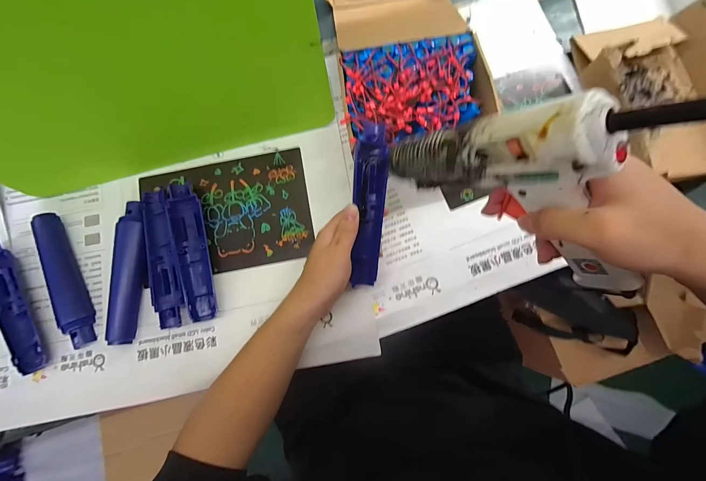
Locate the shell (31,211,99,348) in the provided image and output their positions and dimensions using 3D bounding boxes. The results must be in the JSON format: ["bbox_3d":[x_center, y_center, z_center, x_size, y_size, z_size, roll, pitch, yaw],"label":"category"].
[{"bbox_3d":[-0.339,0.044,0.366,0.030,0.014,0.163,-28,81,-3],"label":"shell"}]

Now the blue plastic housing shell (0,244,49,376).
[{"bbox_3d":[-0.404,0.078,0.370,0.038,0.016,0.162,-30,81,-3],"label":"blue plastic housing shell"}]

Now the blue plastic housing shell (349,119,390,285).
[{"bbox_3d":[0.018,-0.036,0.337,0.034,0.017,0.166,3,96,2],"label":"blue plastic housing shell"}]

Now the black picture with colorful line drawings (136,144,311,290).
[{"bbox_3d":[-0.159,-0.034,0.400,0.206,0.011,0.142,-10,80,0],"label":"black picture with colorful line drawings"}]

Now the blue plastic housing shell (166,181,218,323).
[{"bbox_3d":[-0.191,0.011,0.381,0.035,0.021,0.167,-15,80,-1],"label":"blue plastic housing shell"}]

